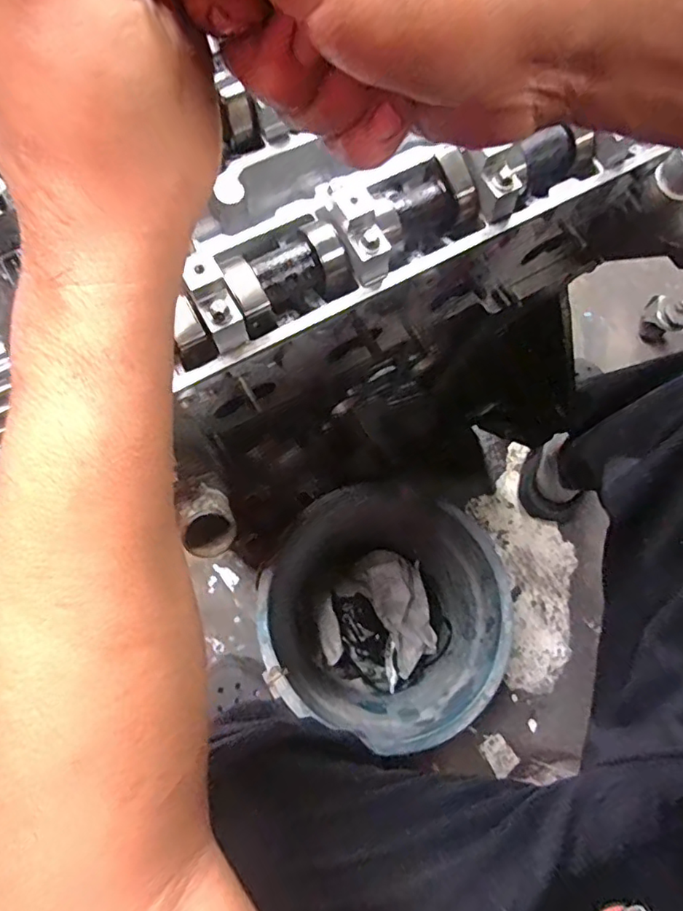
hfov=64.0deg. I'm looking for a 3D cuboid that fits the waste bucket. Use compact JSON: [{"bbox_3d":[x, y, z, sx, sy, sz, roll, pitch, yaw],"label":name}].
[{"bbox_3d":[0.037,0.192,0.686,0.268,0.241,0.247,0,72,-1],"label":"waste bucket"}]

